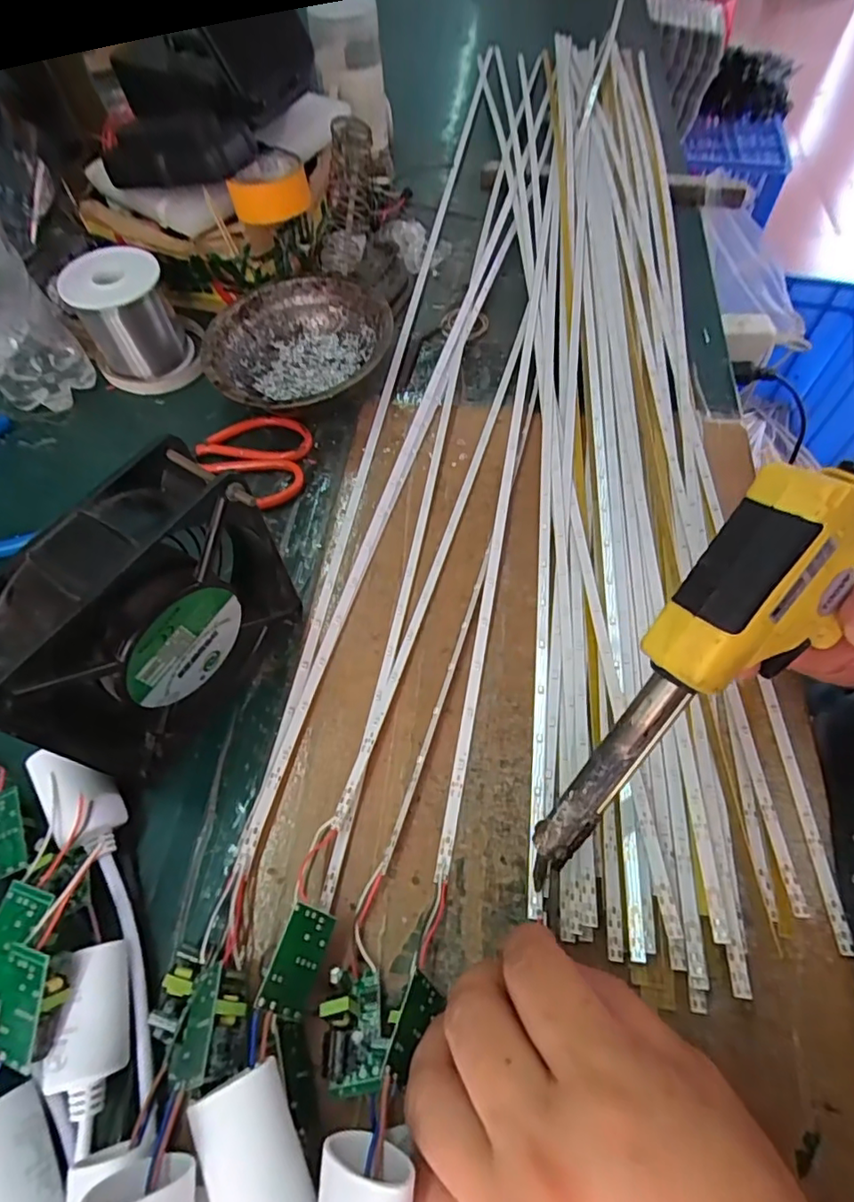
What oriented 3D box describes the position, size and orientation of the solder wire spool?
[{"bbox_3d":[-0.207,-0.192,0.399,0.065,0.073,0.063,-2,61,3],"label":"solder wire spool"}]

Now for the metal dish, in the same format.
[{"bbox_3d":[-0.087,-0.171,0.396,0.124,0.042,0.119,-2,61,3],"label":"metal dish"}]

